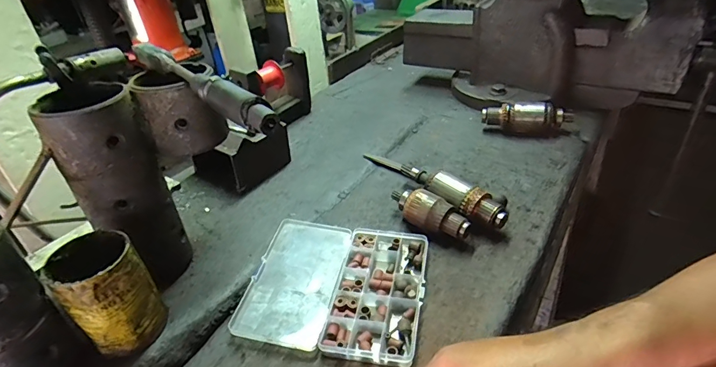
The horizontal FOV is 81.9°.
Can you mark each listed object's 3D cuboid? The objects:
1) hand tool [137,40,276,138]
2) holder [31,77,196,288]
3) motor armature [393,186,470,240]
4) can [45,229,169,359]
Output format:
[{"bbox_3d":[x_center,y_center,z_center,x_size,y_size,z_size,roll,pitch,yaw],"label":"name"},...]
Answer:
[{"bbox_3d":[-0.160,-0.101,0.407,0.024,0.033,0.253,-32,42,-33],"label":"hand tool"},{"bbox_3d":[-0.265,0.012,0.476,0.087,0.234,0.095,-28,40,-29],"label":"holder"},{"bbox_3d":[0.094,0.038,0.554,0.118,0.047,0.046,20,42,33],"label":"motor armature"},{"bbox_3d":[-0.258,0.113,0.431,0.078,0.118,0.086,-28,40,-28],"label":"can"}]

